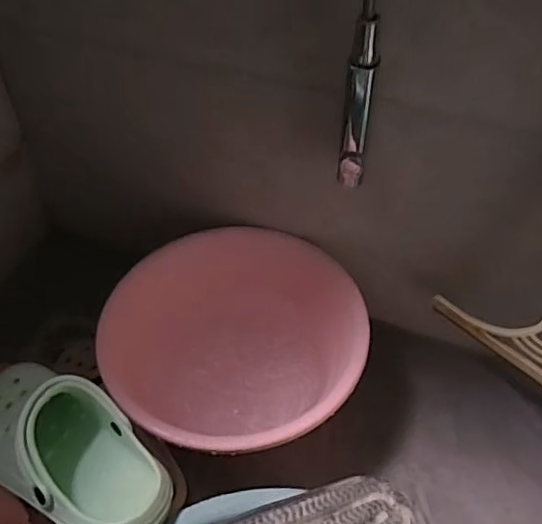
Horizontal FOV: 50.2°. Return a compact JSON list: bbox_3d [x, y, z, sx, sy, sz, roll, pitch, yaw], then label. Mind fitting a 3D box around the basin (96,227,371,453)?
[{"bbox_3d":[-0.045,0.102,0.710,0.295,0.111,0.306,1,47,-1],"label":"basin"}]

